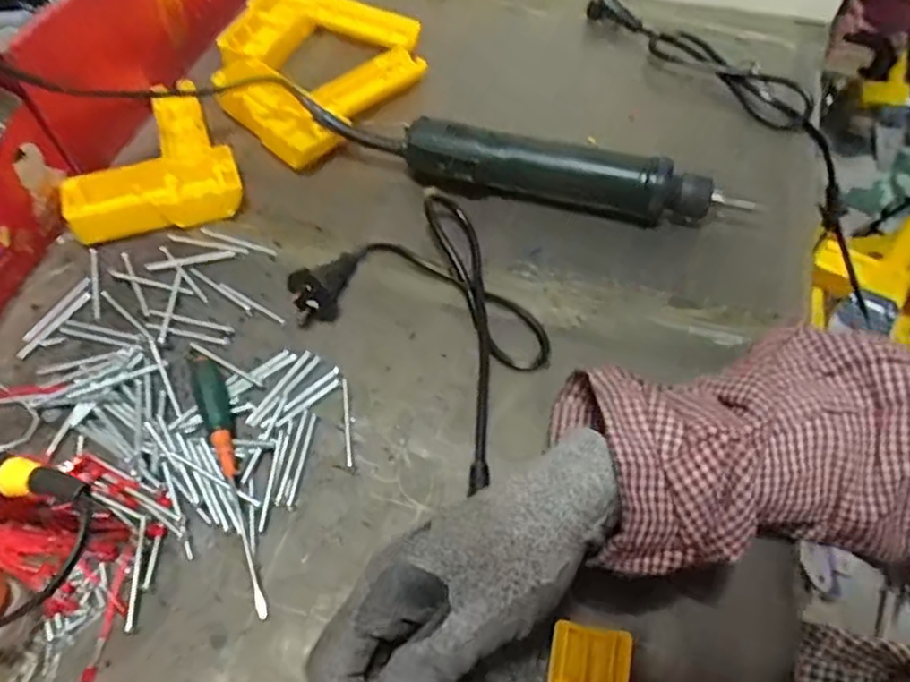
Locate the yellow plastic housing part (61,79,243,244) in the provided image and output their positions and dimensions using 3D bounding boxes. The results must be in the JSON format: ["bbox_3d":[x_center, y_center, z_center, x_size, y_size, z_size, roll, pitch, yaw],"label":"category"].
[{"bbox_3d":[-0.227,-0.141,0.507,0.115,0.026,0.143,-18,59,-9],"label":"yellow plastic housing part"}]

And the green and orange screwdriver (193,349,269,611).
[{"bbox_3d":[-0.121,0.072,0.373,0.015,0.020,0.150,-20,60,-11],"label":"green and orange screwdriver"}]

